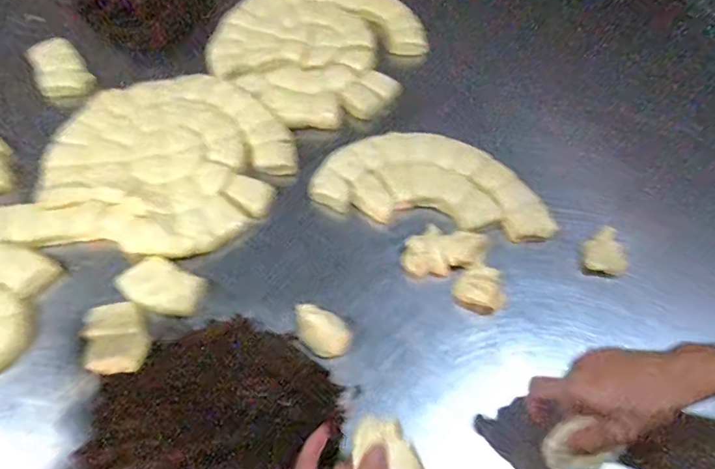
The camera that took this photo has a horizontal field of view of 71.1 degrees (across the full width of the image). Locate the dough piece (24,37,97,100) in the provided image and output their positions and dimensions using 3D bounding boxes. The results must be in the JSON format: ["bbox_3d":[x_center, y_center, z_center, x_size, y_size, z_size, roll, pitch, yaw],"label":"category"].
[{"bbox_3d":[-0.503,-0.280,0.841,0.080,0.033,0.137,-33,66,-20],"label":"dough piece"}]

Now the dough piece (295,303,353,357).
[{"bbox_3d":[-0.043,0.113,0.597,0.074,0.022,0.046,36,64,18],"label":"dough piece"}]

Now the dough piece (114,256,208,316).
[{"bbox_3d":[-0.243,0.062,0.622,0.103,0.017,0.063,23,61,11],"label":"dough piece"}]

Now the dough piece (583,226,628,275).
[{"bbox_3d":[0.316,0.026,0.639,0.050,0.036,0.059,-25,63,-16],"label":"dough piece"}]

